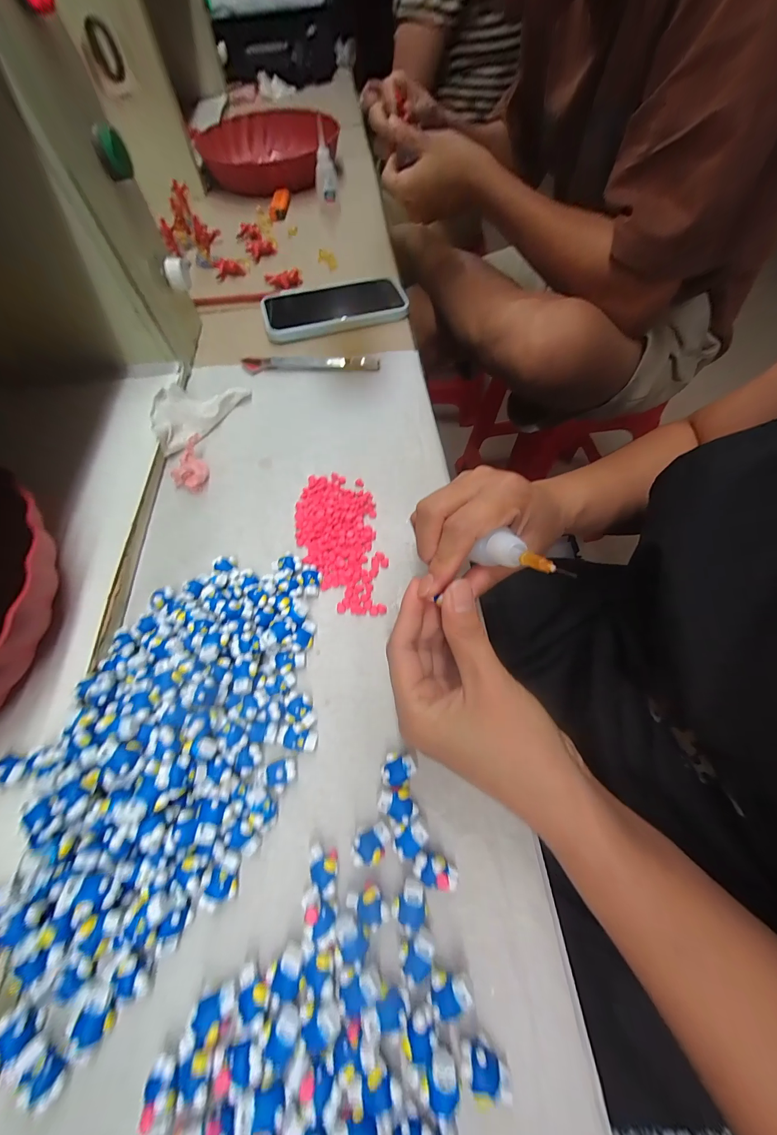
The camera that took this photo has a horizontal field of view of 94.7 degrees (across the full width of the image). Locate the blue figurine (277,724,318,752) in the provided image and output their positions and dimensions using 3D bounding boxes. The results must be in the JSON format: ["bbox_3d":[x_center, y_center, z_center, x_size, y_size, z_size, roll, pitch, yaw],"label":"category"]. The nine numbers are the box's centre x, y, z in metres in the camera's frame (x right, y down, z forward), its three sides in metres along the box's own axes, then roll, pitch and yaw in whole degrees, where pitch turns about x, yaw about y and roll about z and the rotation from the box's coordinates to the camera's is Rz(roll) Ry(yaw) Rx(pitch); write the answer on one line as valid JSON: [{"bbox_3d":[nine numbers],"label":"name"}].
[{"bbox_3d":[-0.053,0.099,0.208,0.023,0.006,0.012,16,61,-7],"label":"blue figurine"}]

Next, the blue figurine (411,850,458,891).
[{"bbox_3d":[0.024,0.151,0.179,0.022,0.011,0.013,10,61,5],"label":"blue figurine"}]

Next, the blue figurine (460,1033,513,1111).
[{"bbox_3d":[0.040,0.209,0.149,0.020,0.013,0.014,2,61,1],"label":"blue figurine"}]

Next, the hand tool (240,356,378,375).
[{"bbox_3d":[-0.082,-0.214,0.374,0.143,0.015,0.016,1,61,0],"label":"hand tool"}]

